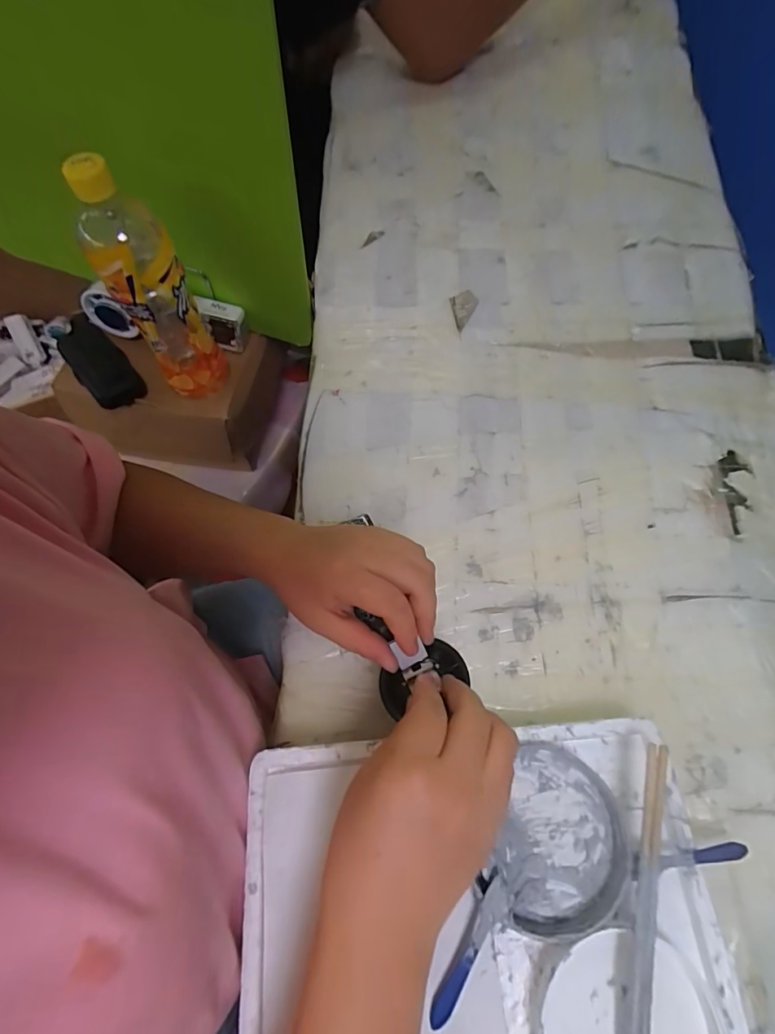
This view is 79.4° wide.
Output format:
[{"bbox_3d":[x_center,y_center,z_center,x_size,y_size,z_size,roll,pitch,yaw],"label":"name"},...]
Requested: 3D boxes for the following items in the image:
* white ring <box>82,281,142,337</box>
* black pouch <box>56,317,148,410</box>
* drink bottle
[{"bbox_3d":[-0.310,-0.226,0.513,0.054,0.068,0.014,19,70,7],"label":"white ring"},{"bbox_3d":[-0.308,-0.165,0.497,0.052,0.026,0.112,-33,84,-13],"label":"black pouch"},{"bbox_3d":[-0.210,-0.202,0.419,0.062,0.220,0.068,-28,72,-10],"label":"drink bottle"}]

